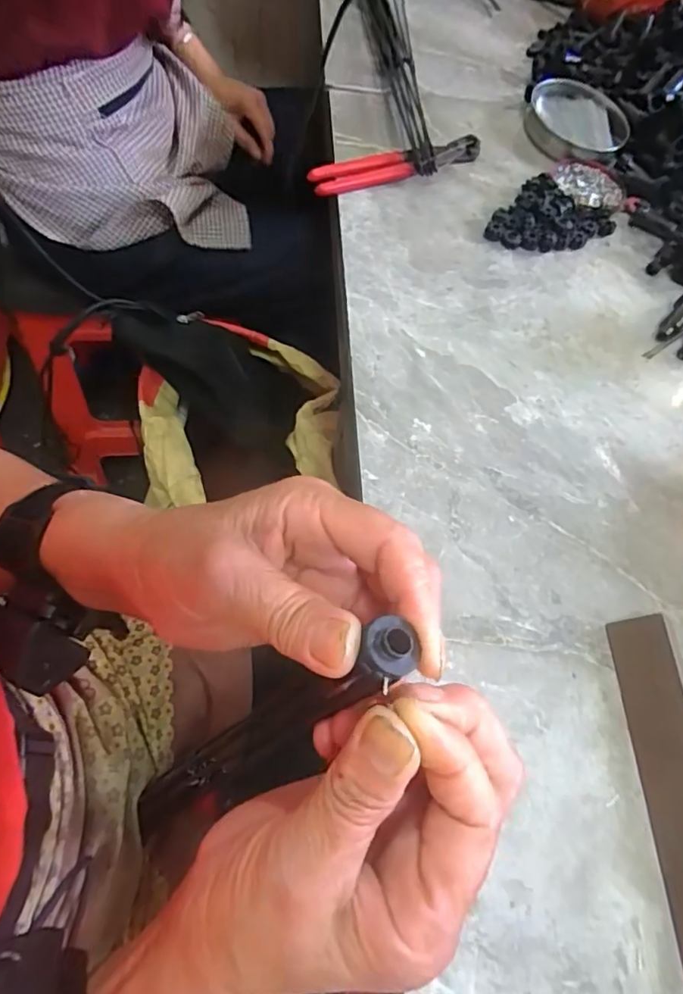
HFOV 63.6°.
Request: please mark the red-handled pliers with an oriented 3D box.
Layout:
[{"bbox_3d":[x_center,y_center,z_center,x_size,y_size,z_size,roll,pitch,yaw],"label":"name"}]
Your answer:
[{"bbox_3d":[0.059,-0.352,0.584,0.196,0.020,0.036,-24,69,-18],"label":"red-handled pliers"}]

